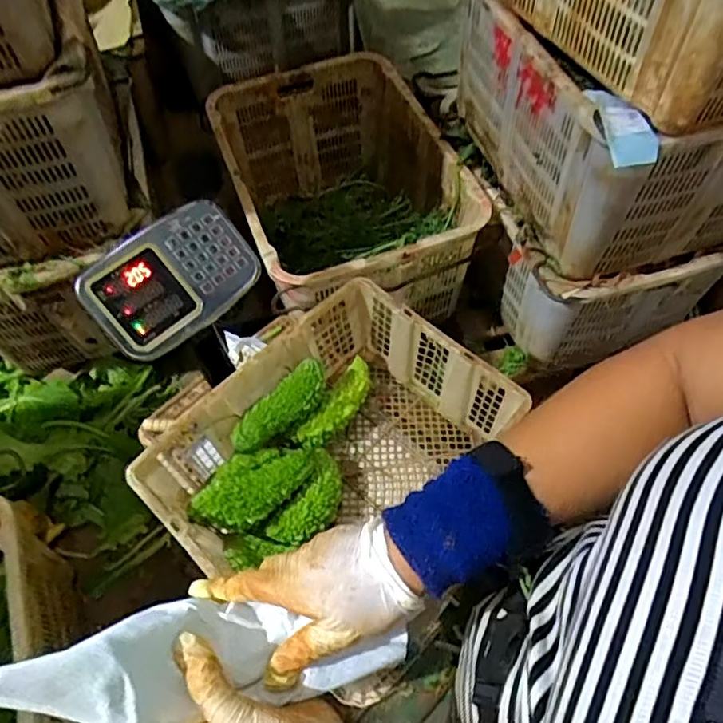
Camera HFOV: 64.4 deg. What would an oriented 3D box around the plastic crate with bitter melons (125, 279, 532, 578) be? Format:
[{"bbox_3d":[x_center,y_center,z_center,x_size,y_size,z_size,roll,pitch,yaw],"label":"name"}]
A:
[{"bbox_3d":[-0.044,0.142,0.869,0.345,0.167,0.472,39,67,23],"label":"plastic crate with bitter melons"}]

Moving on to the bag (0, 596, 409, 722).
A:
[{"bbox_3d":[-0.088,0.179,0.354,0.235,0.051,0.067,11,53,-30],"label":"bag"}]

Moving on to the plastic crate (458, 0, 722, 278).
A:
[{"bbox_3d":[0.486,-0.476,1.098,0.460,0.352,0.558,-17,59,-9],"label":"plastic crate"}]

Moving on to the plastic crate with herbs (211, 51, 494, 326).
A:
[{"bbox_3d":[-0.043,-0.375,1.405,0.477,0.378,0.649,-19,59,-10],"label":"plastic crate with herbs"}]

